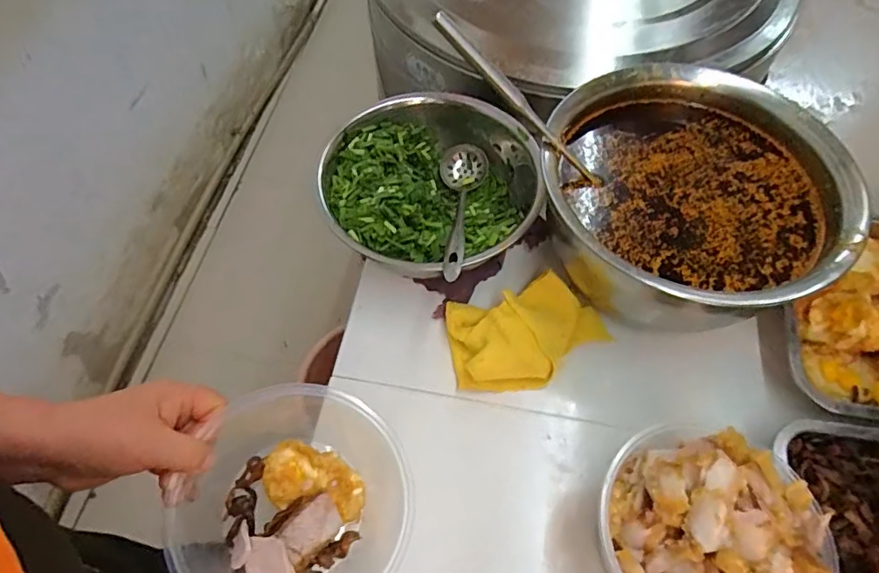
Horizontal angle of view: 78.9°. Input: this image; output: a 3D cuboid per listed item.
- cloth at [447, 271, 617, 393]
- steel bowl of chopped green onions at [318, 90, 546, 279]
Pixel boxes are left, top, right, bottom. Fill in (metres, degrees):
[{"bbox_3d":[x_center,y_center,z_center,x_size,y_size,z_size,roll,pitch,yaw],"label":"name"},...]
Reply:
[{"bbox_3d":[0.090,0.047,0.570,0.160,0.046,0.111,-14,61,-9],"label":"cloth"},{"bbox_3d":[-0.010,-0.117,0.634,0.240,0.081,0.246,0,60,0],"label":"steel bowl of chopped green onions"}]

